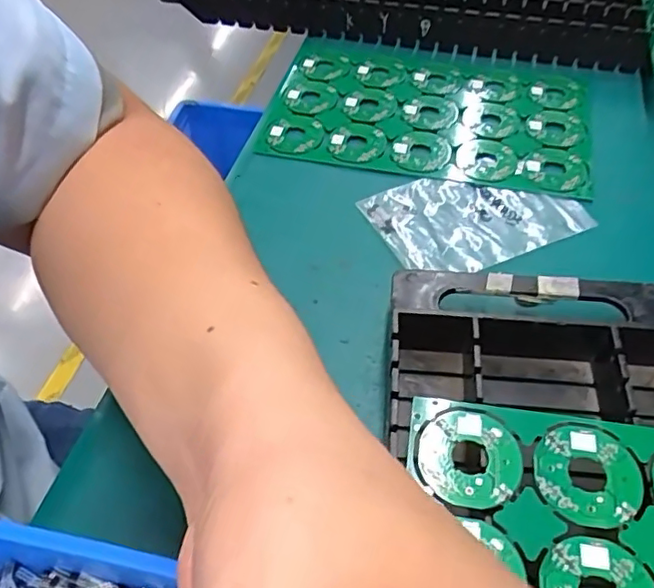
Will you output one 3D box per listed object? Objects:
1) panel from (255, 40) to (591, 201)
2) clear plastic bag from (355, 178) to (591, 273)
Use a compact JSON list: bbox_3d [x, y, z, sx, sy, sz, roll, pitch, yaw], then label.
[{"bbox_3d":[0.071,-0.127,0.431,0.218,0.012,0.134,11,52,8],"label":"panel"},{"bbox_3d":[0.089,-0.048,0.367,0.116,0.008,0.078,-19,54,-15],"label":"clear plastic bag"}]

